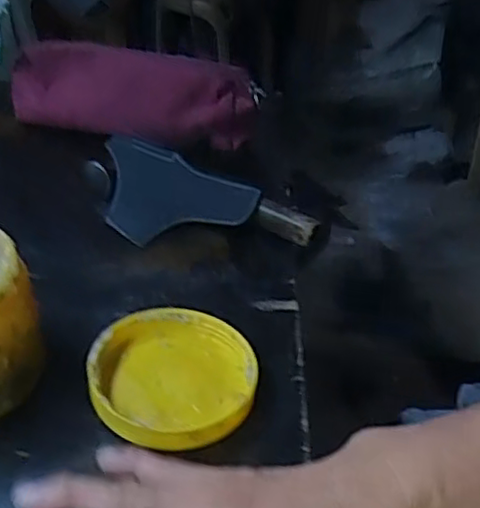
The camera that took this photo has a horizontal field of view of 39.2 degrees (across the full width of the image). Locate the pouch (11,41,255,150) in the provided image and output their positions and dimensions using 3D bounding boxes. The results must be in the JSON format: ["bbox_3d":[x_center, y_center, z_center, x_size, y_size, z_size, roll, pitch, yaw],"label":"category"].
[{"bbox_3d":[-0.106,-0.142,0.622,0.236,0.083,0.048,10,45,6],"label":"pouch"}]

